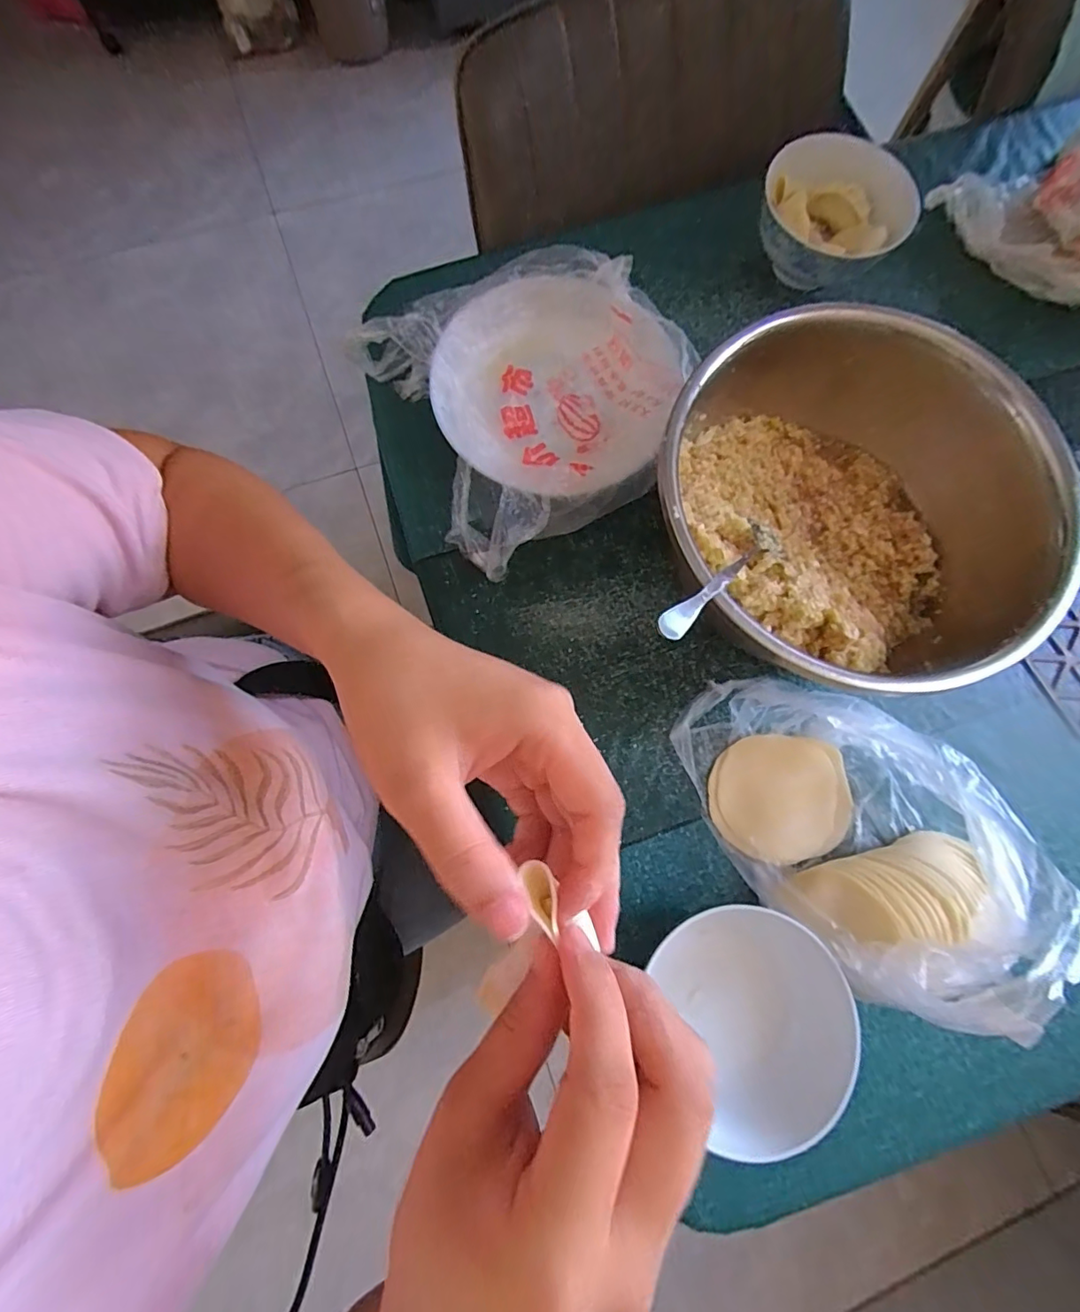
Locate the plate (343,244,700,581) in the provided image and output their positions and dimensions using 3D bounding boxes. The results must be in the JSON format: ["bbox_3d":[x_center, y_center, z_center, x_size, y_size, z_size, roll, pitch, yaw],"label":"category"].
[{"bbox_3d":[0.001,-0.205,0.424,0.229,0.061,0.231,0,75,0],"label":"plate"}]

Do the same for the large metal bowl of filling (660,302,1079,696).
[{"bbox_3d":[0.202,-0.090,0.372,0.245,0.116,0.246,0,75,0],"label":"large metal bowl of filling"}]

